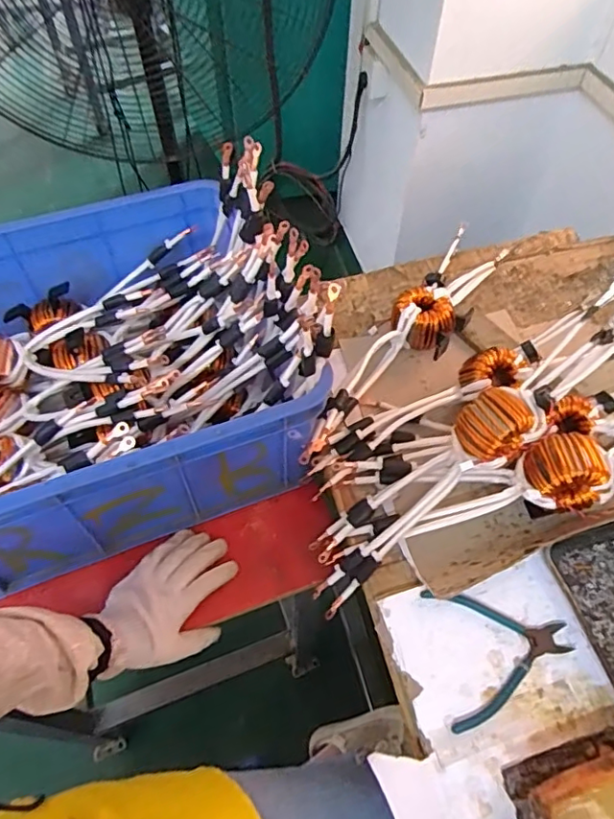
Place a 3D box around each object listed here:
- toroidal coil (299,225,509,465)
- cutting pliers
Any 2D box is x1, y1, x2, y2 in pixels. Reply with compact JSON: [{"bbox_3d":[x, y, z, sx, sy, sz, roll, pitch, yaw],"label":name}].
[{"bbox_3d":[0.143,-0.096,0.760,0.093,0.067,0.479,31,61,19],"label":"toroidal coil"},{"bbox_3d":[0.195,0.240,0.542,0.135,0.008,0.126,-5,56,-3],"label":"cutting pliers"}]

